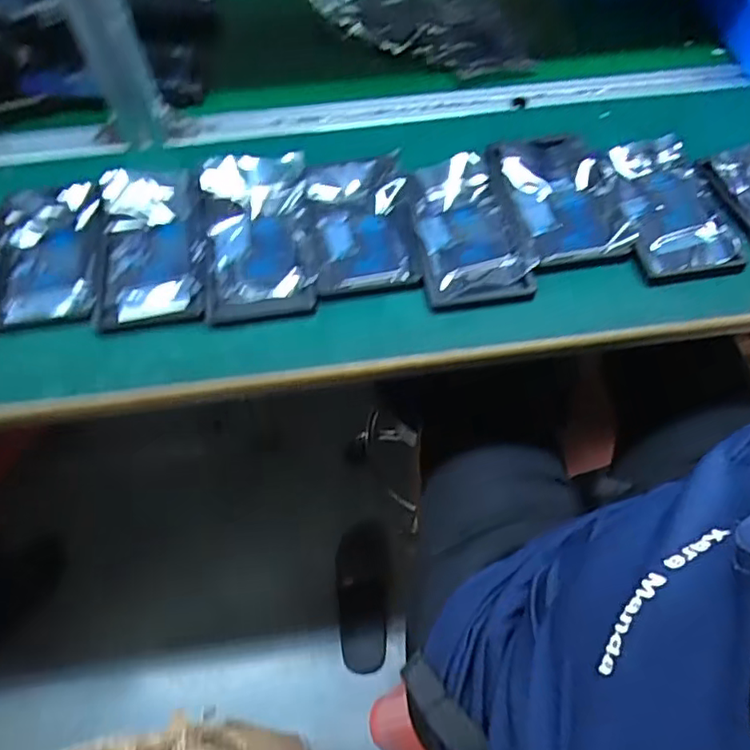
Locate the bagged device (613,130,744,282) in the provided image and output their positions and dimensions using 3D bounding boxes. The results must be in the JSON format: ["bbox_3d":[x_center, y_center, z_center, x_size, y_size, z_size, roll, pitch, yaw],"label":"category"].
[{"bbox_3d":[0.278,-0.157,0.572,0.088,0.021,0.167,0,58,1],"label":"bagged device"}]

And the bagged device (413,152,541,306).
[{"bbox_3d":[0.086,-0.136,0.561,0.096,0.027,0.162,-5,58,-2],"label":"bagged device"}]

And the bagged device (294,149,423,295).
[{"bbox_3d":[-0.017,-0.142,0.566,0.107,0.021,0.151,-10,58,-5],"label":"bagged device"}]

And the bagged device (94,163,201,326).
[{"bbox_3d":[-0.207,-0.125,0.554,0.094,0.032,0.173,-9,58,-5],"label":"bagged device"}]

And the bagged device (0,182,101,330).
[{"bbox_3d":[-0.296,-0.108,0.551,0.096,0.023,0.169,-15,59,-8],"label":"bagged device"}]

